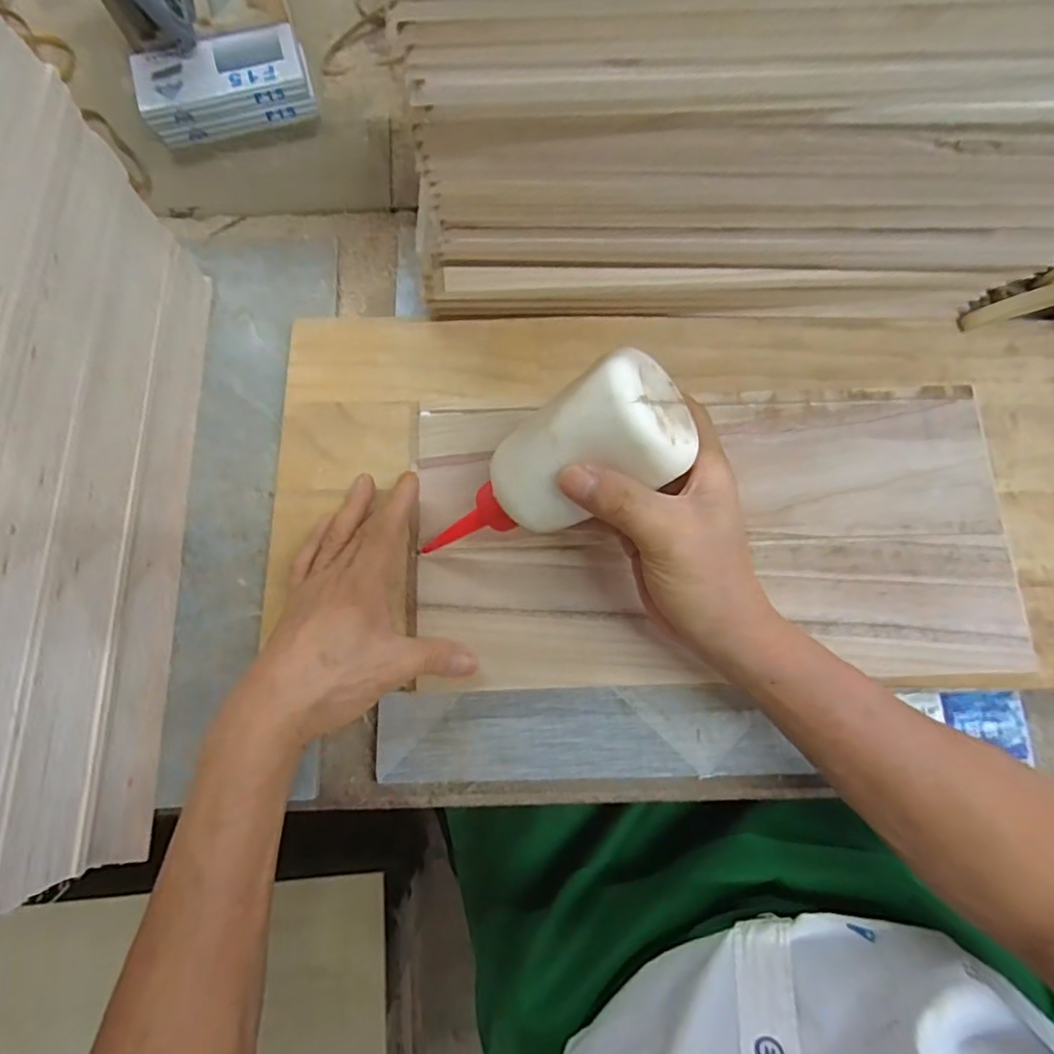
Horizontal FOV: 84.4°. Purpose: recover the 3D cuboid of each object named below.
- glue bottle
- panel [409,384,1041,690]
[{"bbox_3d":[0.006,-0.020,0.295,0.151,0.050,0.053,-31,71,36],"label":"glue bottle"},{"bbox_3d":[0.120,0.003,0.372,0.372,0.016,0.193,-6,73,-2],"label":"panel"}]

